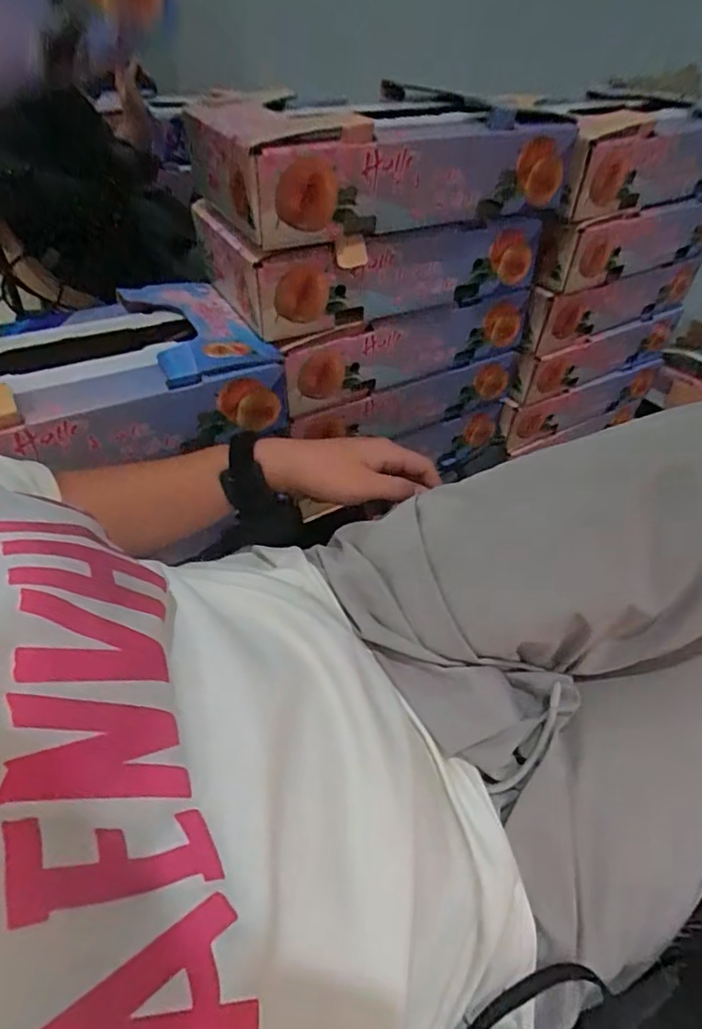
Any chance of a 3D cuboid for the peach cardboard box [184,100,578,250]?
[{"bbox_3d":[0.032,-0.425,0.682,0.395,0.096,0.232,-18,47,-20],"label":"peach cardboard box"}]

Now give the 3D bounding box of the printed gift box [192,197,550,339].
[{"bbox_3d":[0.015,-0.344,0.740,0.392,0.097,0.227,-22,48,-24],"label":"printed gift box"}]

